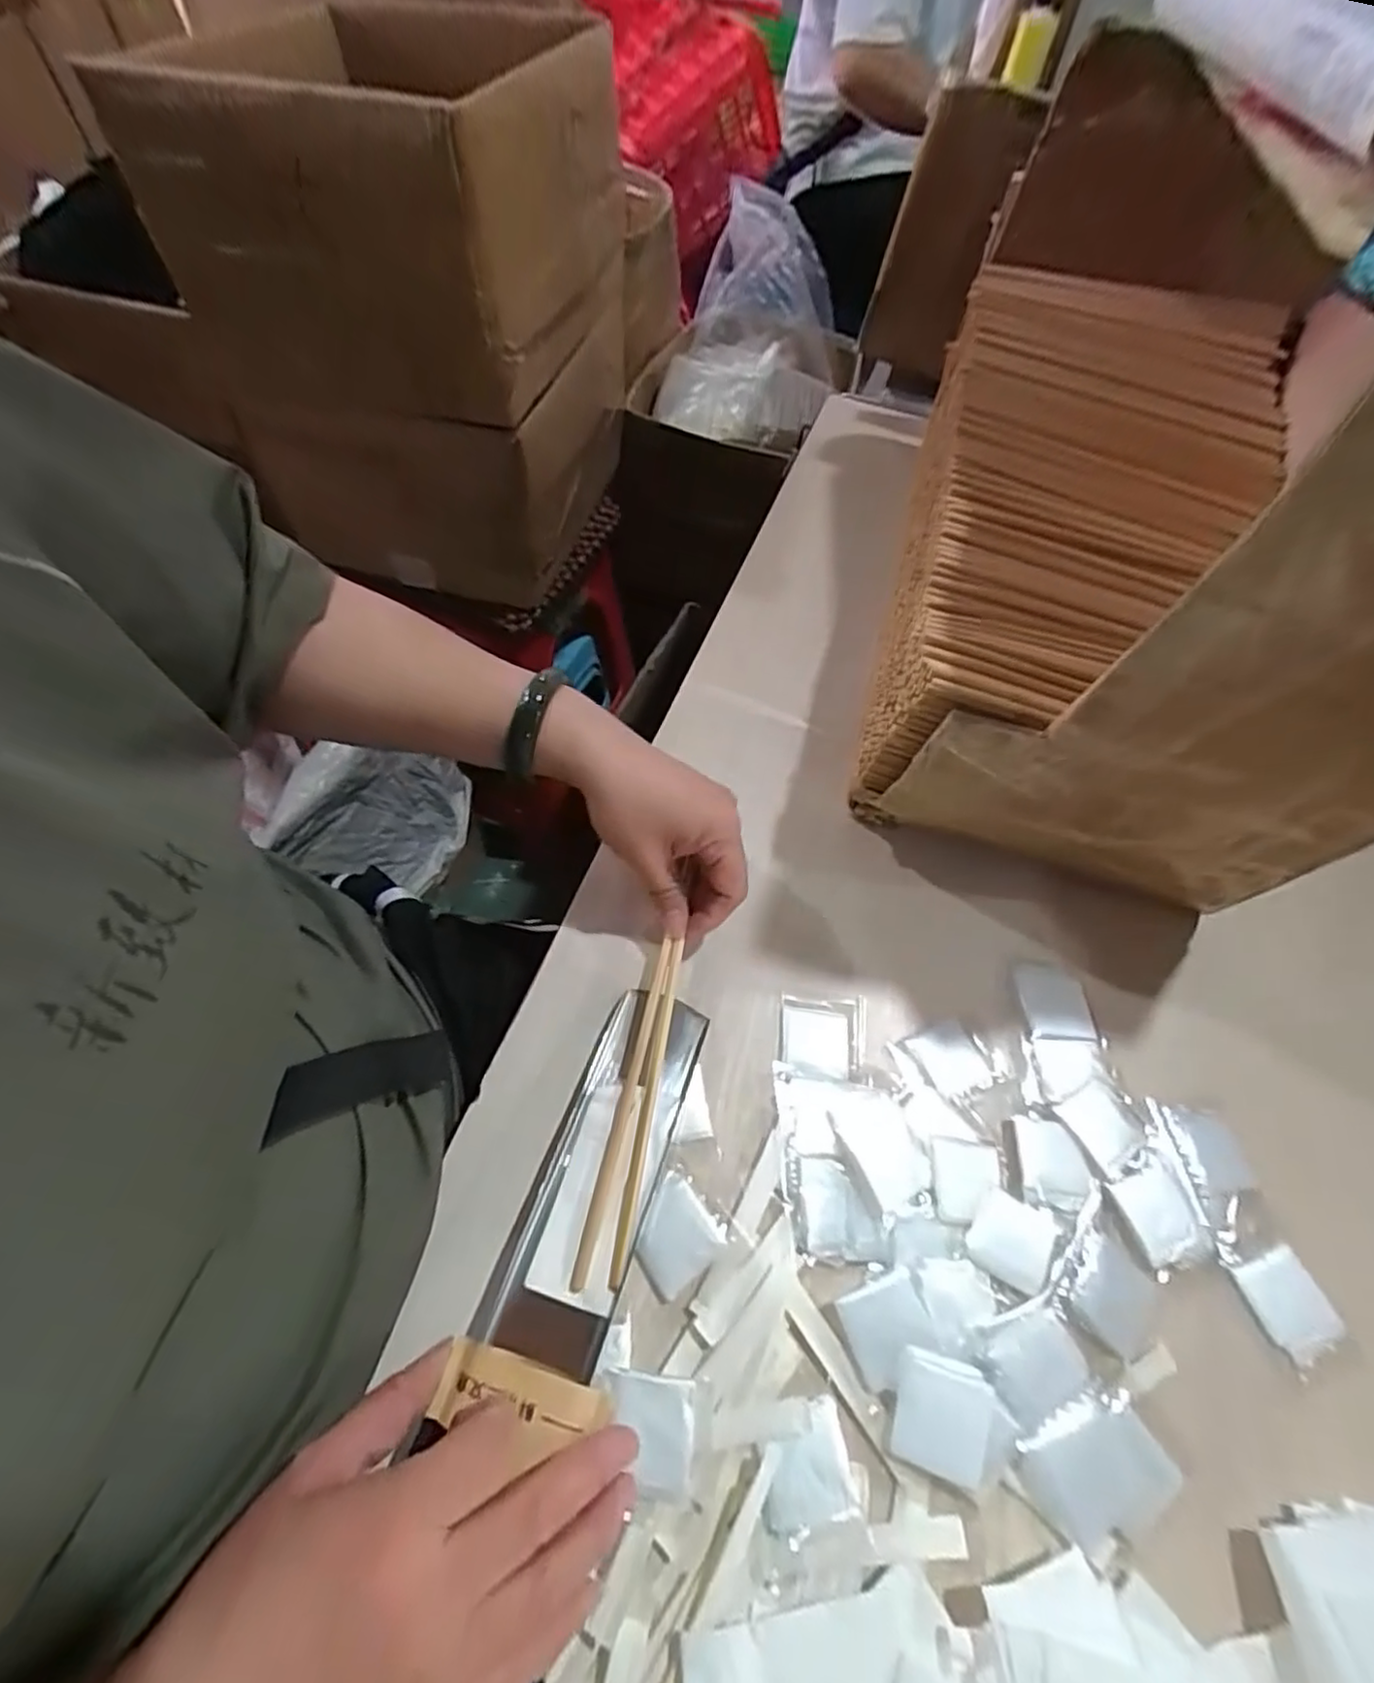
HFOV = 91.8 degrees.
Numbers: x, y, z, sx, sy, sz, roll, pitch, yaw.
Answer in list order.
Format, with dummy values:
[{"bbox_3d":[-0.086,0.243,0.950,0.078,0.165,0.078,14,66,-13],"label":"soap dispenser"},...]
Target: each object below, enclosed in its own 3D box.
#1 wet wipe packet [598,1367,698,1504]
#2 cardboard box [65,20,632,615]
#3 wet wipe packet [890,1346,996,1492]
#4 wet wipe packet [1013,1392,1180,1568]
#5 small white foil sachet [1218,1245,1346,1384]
[{"bbox_3d":[-0.019,0.259,0.291,0.043,0.004,0.040,7,57,1],"label":"wet wipe packet"},{"bbox_3d":[-0.233,-0.518,0.692,0.310,0.375,0.337,13,60,4],"label":"cardboard box"},{"bbox_3d":[0.115,0.258,0.299,0.040,0.005,0.043,18,58,8],"label":"wet wipe packet"},{"bbox_3d":[0.186,0.282,0.300,0.061,0.009,0.046,-22,61,-17],"label":"wet wipe packet"},{"bbox_3d":[0.305,0.234,0.337,0.039,0.004,0.048,-19,60,-15],"label":"small white foil sachet"}]

